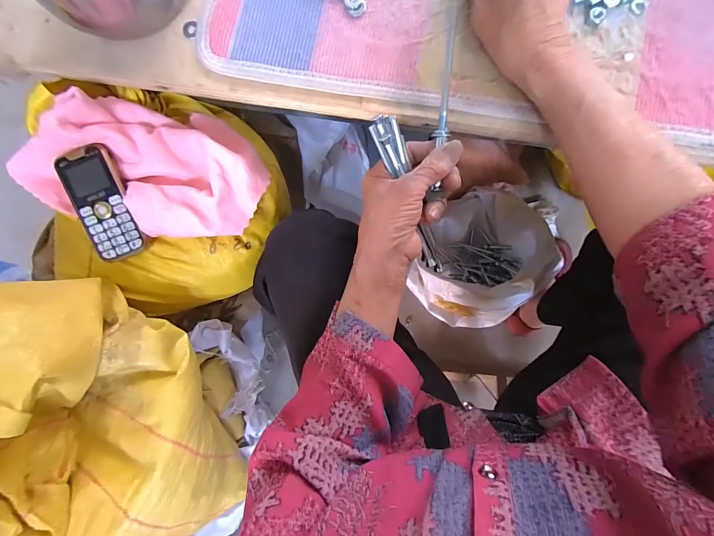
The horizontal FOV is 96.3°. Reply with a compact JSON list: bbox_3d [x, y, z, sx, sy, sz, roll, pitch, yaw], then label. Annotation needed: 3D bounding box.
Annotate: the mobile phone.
[{"bbox_3d":[-0.291,-0.073,0.365,0.058,0.021,0.125,-21,86,4],"label":"mobile phone"}]

